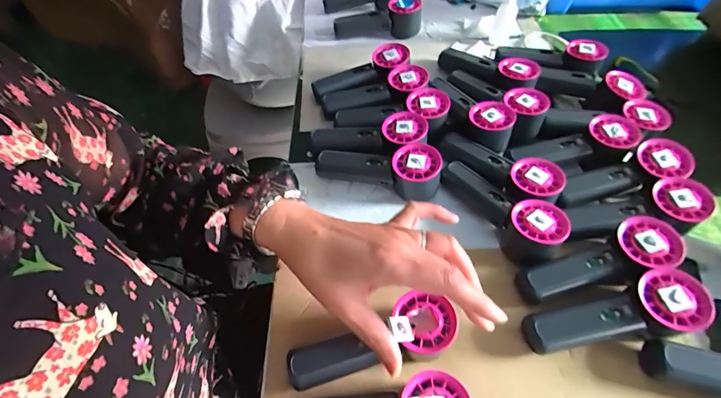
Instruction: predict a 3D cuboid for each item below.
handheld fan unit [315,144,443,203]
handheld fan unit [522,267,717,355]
[{"bbox_3d":[0.022,-0.040,0.459,0.151,0.060,0.059,20,52,14],"label":"handheld fan unit"},{"bbox_3d":[0.237,0.113,0.346,0.157,0.039,0.051,-15,51,4],"label":"handheld fan unit"}]

